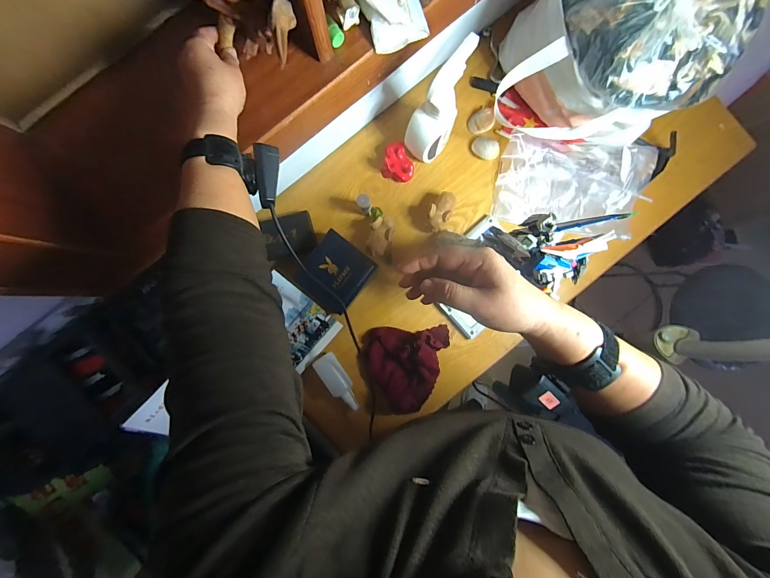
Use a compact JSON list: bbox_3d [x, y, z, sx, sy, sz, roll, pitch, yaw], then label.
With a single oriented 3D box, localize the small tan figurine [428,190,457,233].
[{"bbox_3d":[0.108,-0.147,0.631,0.046,0.056,0.072,37,88,1],"label":"small tan figurine"}]

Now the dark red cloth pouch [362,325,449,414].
[{"bbox_3d":[0.039,0.160,0.622,0.161,0.050,0.166,-1,88,-1],"label":"dark red cloth pouch"}]

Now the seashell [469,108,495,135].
[{"bbox_3d":[0.191,-0.330,0.641,0.049,0.019,0.040,-34,89,-2],"label":"seashell"}]

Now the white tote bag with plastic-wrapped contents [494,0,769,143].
[{"bbox_3d":[0.338,-0.380,0.476,0.296,0.317,0.265,4,88,-1],"label":"white tote bag with plastic-wrapped contents"}]

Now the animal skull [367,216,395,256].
[{"bbox_3d":[-0.008,-0.100,0.628,0.043,0.051,0.073,12,88,0],"label":"animal skull"}]

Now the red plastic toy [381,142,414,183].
[{"bbox_3d":[0.027,-0.245,0.635,0.061,0.034,0.065,0,88,-1],"label":"red plastic toy"}]

